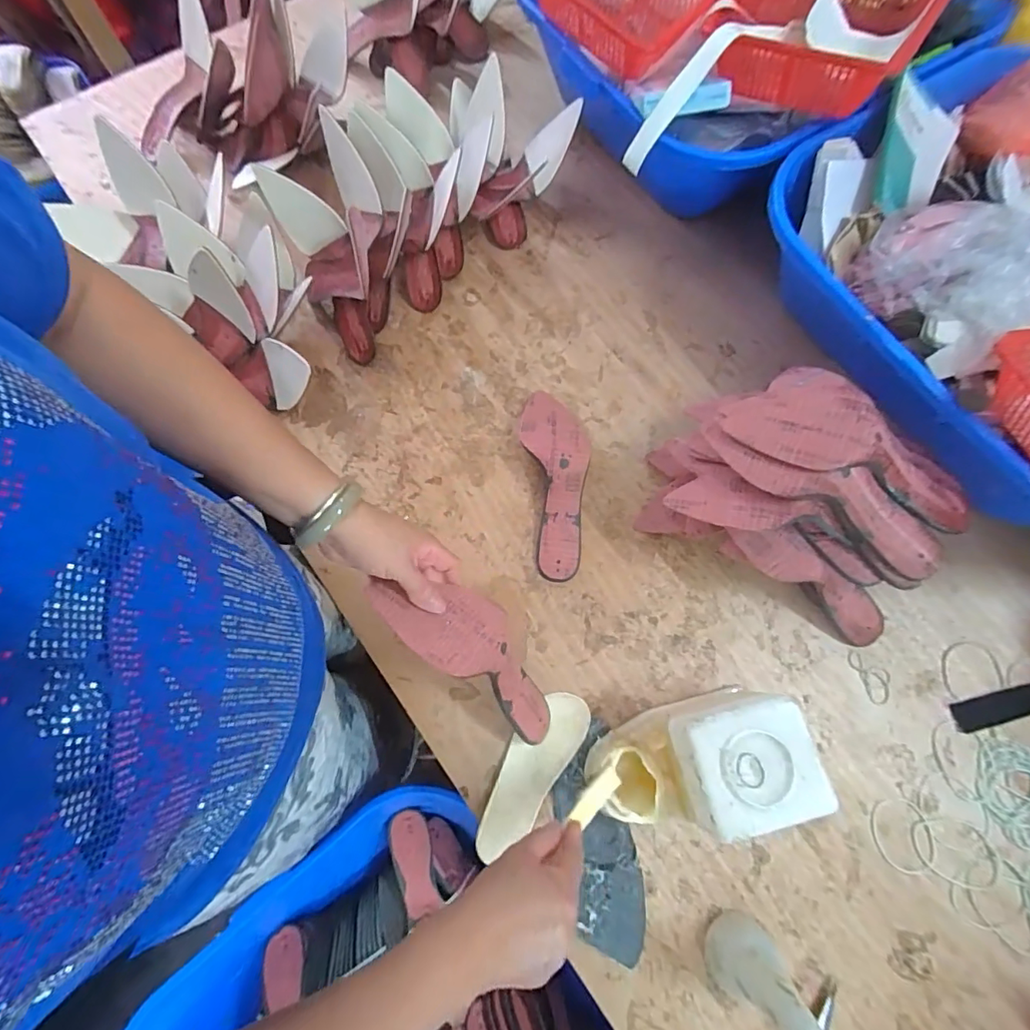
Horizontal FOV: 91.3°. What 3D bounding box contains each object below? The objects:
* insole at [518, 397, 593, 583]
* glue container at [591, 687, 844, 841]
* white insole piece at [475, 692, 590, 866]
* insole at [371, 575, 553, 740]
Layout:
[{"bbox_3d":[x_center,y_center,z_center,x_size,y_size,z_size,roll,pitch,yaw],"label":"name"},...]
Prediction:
[{"bbox_3d":[0.054,-0.051,0.637,0.079,0.050,0.254,-5,72,-2],"label":"insole"},{"bbox_3d":[0.177,0.251,0.497,0.200,0.135,0.112,-14,72,-4],"label":"glue container"},{"bbox_3d":[0.016,0.275,0.541,0.058,0.006,0.179,31,69,15],"label":"white insole piece"},{"bbox_3d":[-0.027,0.139,0.492,0.080,0.058,0.245,-48,121,-14],"label":"insole"}]

